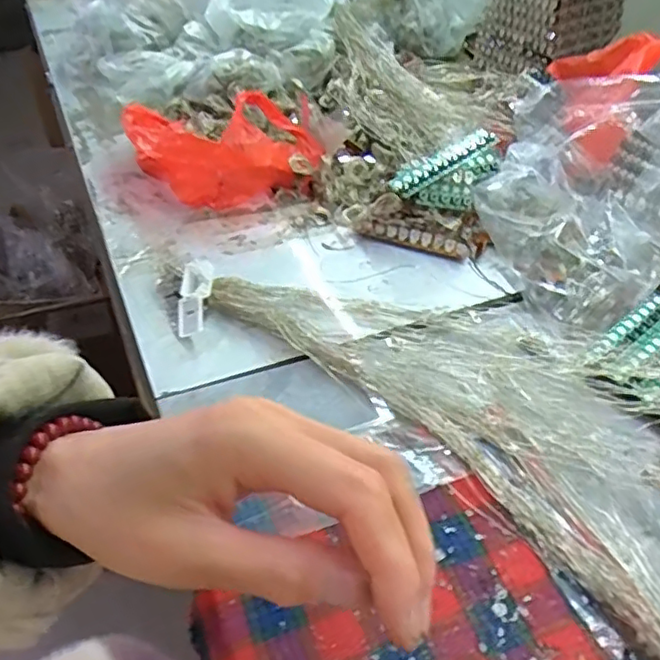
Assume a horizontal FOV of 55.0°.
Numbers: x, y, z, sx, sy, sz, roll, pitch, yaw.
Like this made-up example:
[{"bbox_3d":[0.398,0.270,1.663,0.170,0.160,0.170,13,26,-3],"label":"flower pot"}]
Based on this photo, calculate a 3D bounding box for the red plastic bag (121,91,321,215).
[{"bbox_3d":[-0.096,-0.159,0.566,0.176,0.072,0.088,-3,45,-7],"label":"red plastic bag"}]

